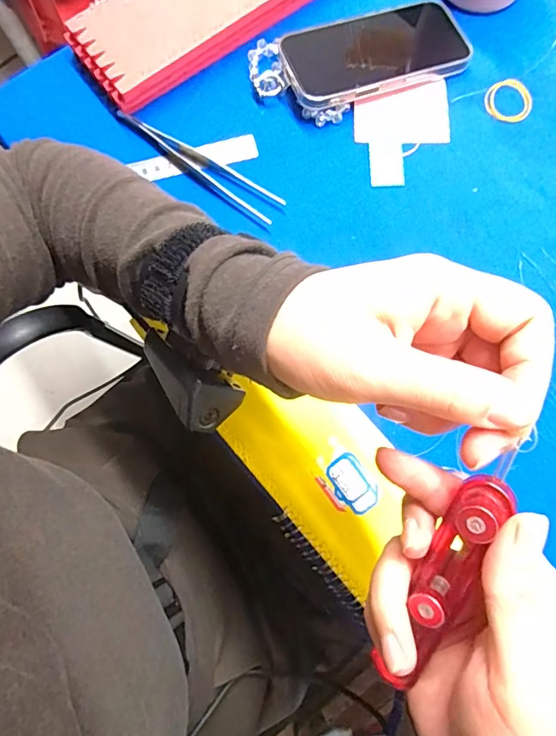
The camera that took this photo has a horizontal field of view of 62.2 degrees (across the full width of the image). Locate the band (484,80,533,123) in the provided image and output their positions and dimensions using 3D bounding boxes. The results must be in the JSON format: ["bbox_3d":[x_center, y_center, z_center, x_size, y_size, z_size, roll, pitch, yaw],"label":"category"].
[{"bbox_3d":[0.190,-0.221,0.380,0.039,0.005,0.036,6,78,2],"label":"band"}]

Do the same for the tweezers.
[{"bbox_3d":[-0.063,-0.167,0.370,0.152,0.010,0.019,35,81,8],"label":"tweezers"}]

